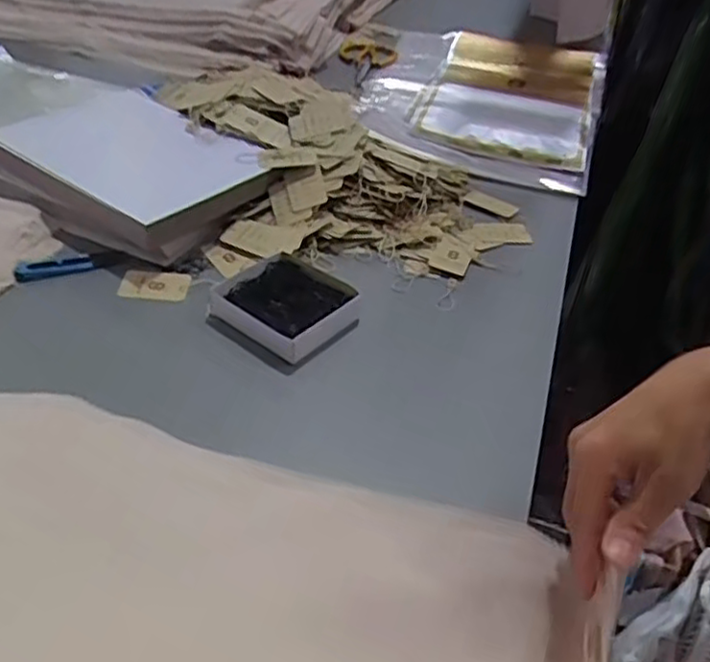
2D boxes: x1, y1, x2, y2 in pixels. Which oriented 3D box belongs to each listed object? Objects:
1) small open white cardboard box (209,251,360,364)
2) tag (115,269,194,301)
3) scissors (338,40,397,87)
[{"bbox_3d":[-0.068,-0.029,0.655,0.111,0.025,0.104,26,43,23],"label":"small open white cardboard box"},{"bbox_3d":[-0.192,-0.045,0.680,0.065,0.004,0.044,4,41,3],"label":"tag"},{"bbox_3d":[0.021,-0.454,1.186,0.098,0.014,0.189,6,39,0],"label":"scissors"}]

